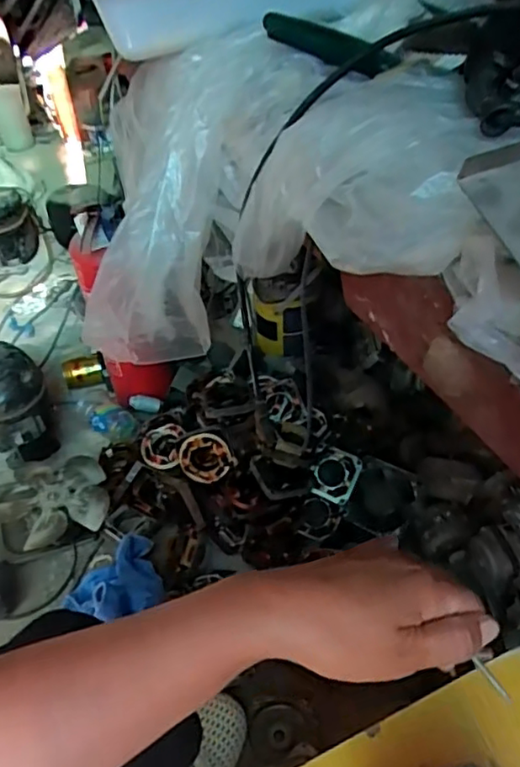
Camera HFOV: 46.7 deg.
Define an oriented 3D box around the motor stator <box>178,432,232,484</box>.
[{"bbox_3d":[-0.086,0.114,0.960,0.083,0.081,0.028,4,17,4],"label":"motor stator"}]

